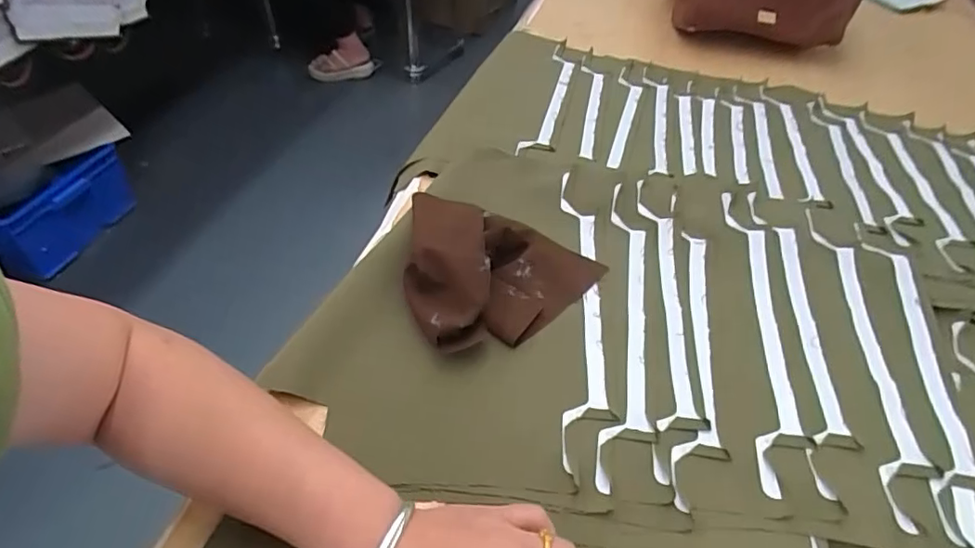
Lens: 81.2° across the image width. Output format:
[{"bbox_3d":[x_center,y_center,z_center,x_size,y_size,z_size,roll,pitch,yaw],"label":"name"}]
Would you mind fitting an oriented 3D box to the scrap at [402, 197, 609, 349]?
[{"bbox_3d":[0.016,-0.004,0.496,0.167,0.048,0.151,2,47,-2],"label":"scrap"}]

